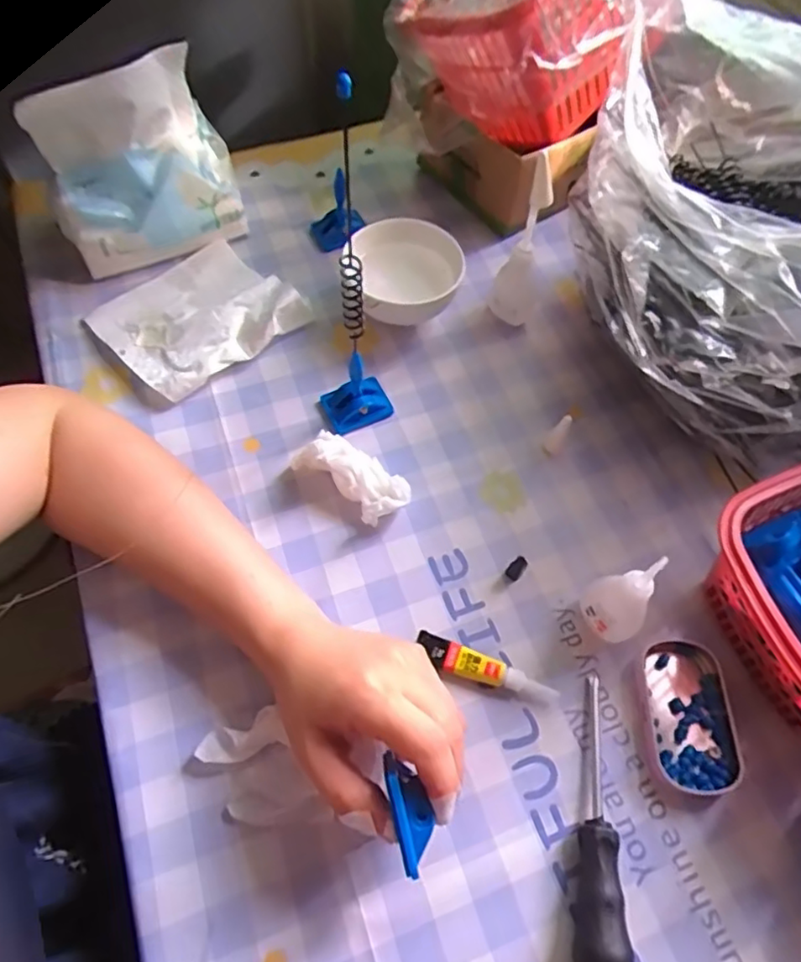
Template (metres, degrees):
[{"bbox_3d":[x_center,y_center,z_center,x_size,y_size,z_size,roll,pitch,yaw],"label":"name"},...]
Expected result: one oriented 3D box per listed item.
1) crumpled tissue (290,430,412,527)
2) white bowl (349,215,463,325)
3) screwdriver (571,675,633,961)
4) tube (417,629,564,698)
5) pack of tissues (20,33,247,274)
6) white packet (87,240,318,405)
[{"bbox_3d":[-0.032,-0.006,0.397,0.080,0.040,0.035,38,67,19],"label":"crumpled tissue"},{"bbox_3d":[0.006,-0.152,0.467,0.076,0.055,0.077,0,61,0],"label":"white bowl"},{"bbox_3d":[0.100,0.179,0.307,0.022,0.026,0.157,8,61,4],"label":"screwdriver"},{"bbox_3d":[0.048,0.109,0.353,0.082,0.012,0.017,21,63,11],"label":"tube"},{"bbox_3d":[-0.194,-0.234,0.454,0.128,0.116,0.084,-18,63,-10],"label":"pack of tissues"},{"bbox_3d":[-0.153,-0.127,0.455,0.125,0.025,0.116,-40,68,-20],"label":"white packet"}]

